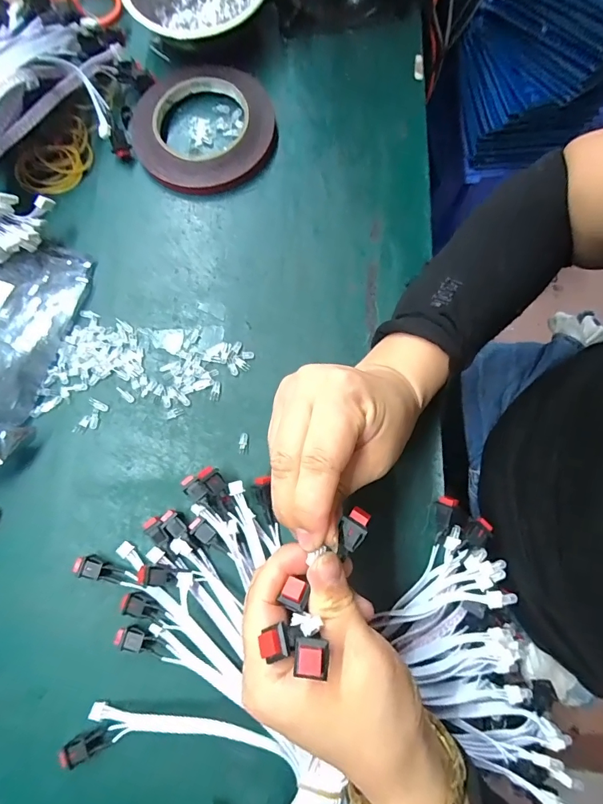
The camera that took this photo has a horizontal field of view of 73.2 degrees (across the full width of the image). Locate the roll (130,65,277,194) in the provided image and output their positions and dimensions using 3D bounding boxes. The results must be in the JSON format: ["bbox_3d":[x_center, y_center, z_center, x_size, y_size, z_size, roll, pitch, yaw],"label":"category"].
[{"bbox_3d":[-0.085,-0.240,0.350,0.120,0.014,0.127,0,78,0],"label":"roll"}]

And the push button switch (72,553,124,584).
[{"bbox_3d":[-0.138,0.114,0.277,0.032,0.009,0.013,21,78,-9],"label":"push button switch"}]

